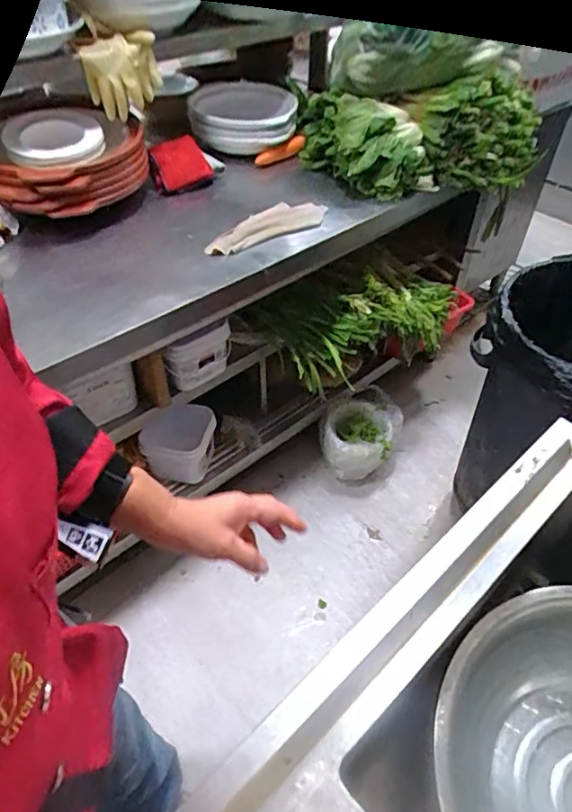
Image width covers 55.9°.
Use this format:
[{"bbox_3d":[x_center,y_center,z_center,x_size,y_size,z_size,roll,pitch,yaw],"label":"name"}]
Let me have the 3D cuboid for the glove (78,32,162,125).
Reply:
[{"bbox_3d":[-0.356,-0.732,1.197,0.177,0.147,0.041,-34,55,-29],"label":"glove"}]

